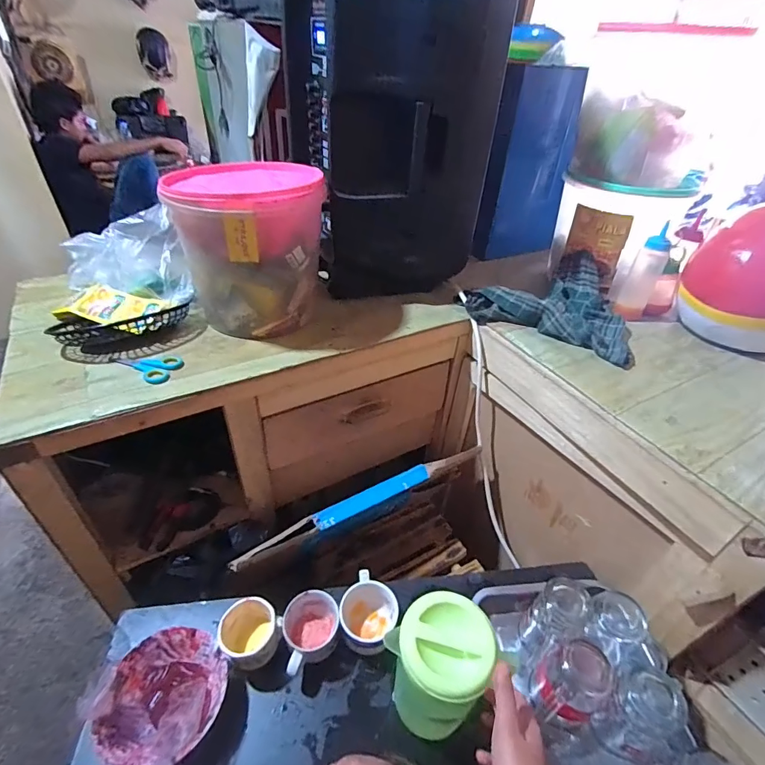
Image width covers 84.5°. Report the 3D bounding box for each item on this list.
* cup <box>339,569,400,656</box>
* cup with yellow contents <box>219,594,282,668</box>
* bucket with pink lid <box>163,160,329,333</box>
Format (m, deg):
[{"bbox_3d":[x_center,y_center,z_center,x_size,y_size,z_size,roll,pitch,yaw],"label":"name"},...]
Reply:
[{"bbox_3d":[-0.024,0.362,0.651,0.080,0.075,0.092,22,43,21],"label":"cup"},{"bbox_3d":[-0.192,0.369,0.618,0.087,0.062,0.076,26,45,25],"label":"cup with yellow contents"},{"bbox_3d":[-0.228,-0.234,0.758,0.228,0.250,0.215,2,40,-1],"label":"bucket with pink lid"}]

